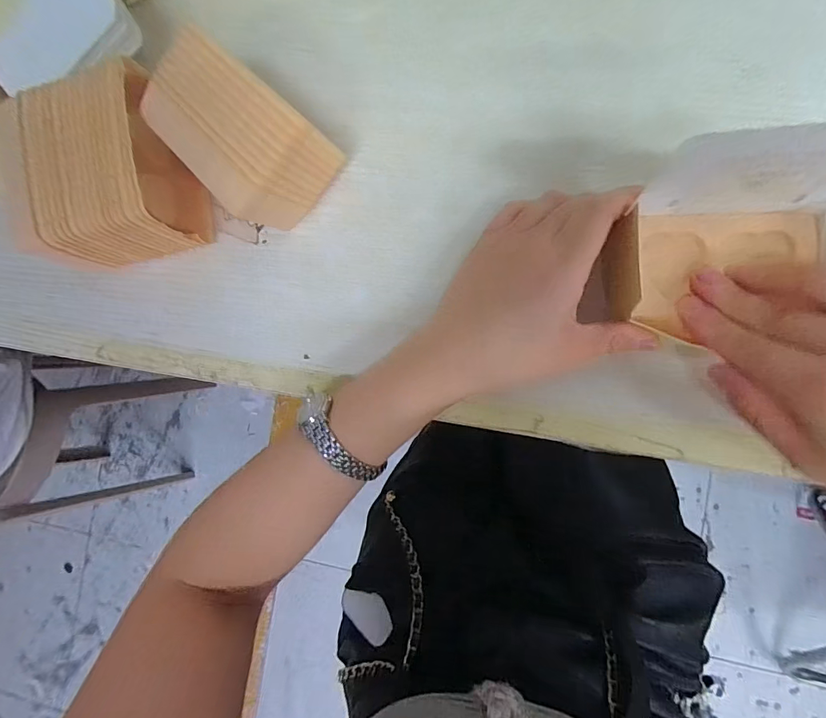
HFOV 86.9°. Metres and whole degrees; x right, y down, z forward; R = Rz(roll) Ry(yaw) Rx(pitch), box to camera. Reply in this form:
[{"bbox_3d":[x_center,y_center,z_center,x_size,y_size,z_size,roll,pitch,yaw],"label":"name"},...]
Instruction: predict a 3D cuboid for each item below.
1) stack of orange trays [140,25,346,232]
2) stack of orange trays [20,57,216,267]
[{"bbox_3d":[-0.103,-0.132,0.271,0.092,0.070,0.063,42,95,8],"label":"stack of orange trays"},{"bbox_3d":[-0.190,-0.120,0.282,0.092,0.069,0.095,-13,86,9],"label":"stack of orange trays"}]

